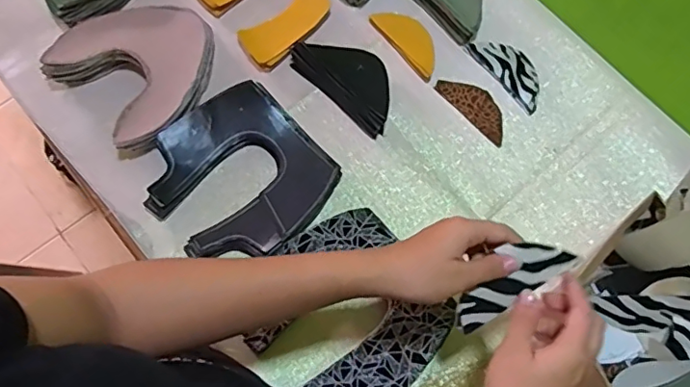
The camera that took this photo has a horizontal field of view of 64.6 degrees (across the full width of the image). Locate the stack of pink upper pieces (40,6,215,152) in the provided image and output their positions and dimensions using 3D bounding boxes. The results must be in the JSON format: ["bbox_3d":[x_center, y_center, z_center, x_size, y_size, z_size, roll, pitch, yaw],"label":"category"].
[{"bbox_3d":[-0.232,-0.147,0.646,0.176,0.056,0.169,-42,77,-14],"label":"stack of pink upper pieces"}]

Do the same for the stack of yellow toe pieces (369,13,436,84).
[{"bbox_3d":[0.081,-0.194,0.687,0.048,0.006,0.109,-36,76,-12],"label":"stack of yellow toe pieces"}]

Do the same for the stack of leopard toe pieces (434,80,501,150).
[{"bbox_3d":[0.163,-0.109,0.673,0.046,0.004,0.104,-41,77,-13],"label":"stack of leopard toe pieces"}]

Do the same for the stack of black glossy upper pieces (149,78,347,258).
[{"bbox_3d":[-0.119,-0.017,0.614,0.182,0.044,0.179,42,75,12],"label":"stack of black glossy upper pieces"}]

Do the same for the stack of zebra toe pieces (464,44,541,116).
[{"bbox_3d":[0.210,-0.157,0.687,0.052,0.008,0.112,-39,77,-13],"label":"stack of zebra toe pieces"}]

